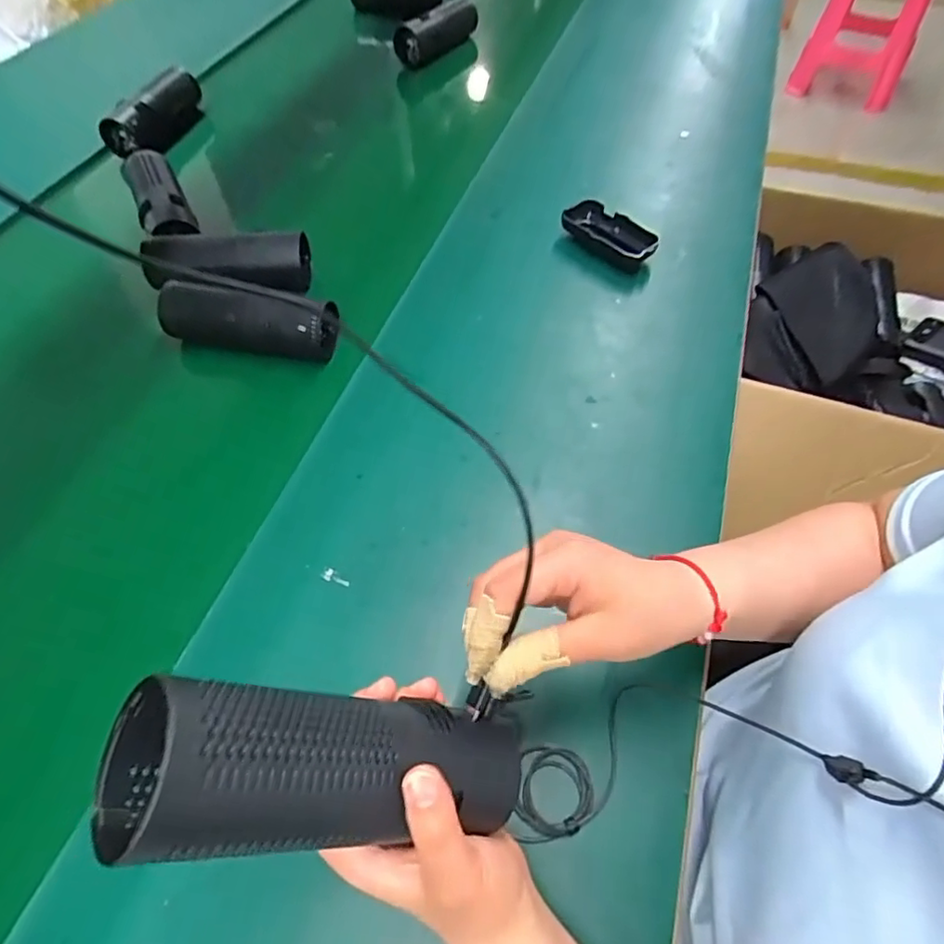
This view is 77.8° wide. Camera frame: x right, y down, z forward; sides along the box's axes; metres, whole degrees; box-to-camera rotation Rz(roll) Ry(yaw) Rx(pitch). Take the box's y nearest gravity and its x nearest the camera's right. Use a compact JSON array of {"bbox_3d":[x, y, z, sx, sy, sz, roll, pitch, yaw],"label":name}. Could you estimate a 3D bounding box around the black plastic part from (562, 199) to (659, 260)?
[{"bbox_3d":[0.158,-0.275,0.660,0.106,0.021,0.047,29,62,19],"label":"black plastic part"}]

